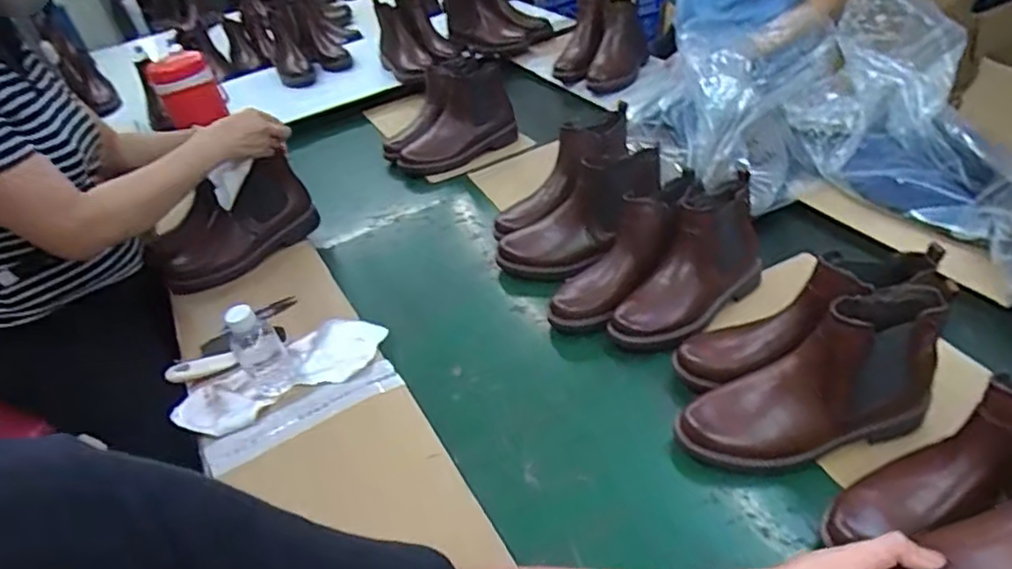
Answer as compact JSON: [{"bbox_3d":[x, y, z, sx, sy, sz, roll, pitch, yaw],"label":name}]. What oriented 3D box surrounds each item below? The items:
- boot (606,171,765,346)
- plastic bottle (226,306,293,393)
[{"bbox_3d":[0.247,-0.023,0.862,0.244,0.141,0.099,-29,41,-21],"label":"boot"},{"bbox_3d":[-0.329,0.073,0.842,0.064,0.126,0.066,-25,40,-15],"label":"plastic bottle"}]

